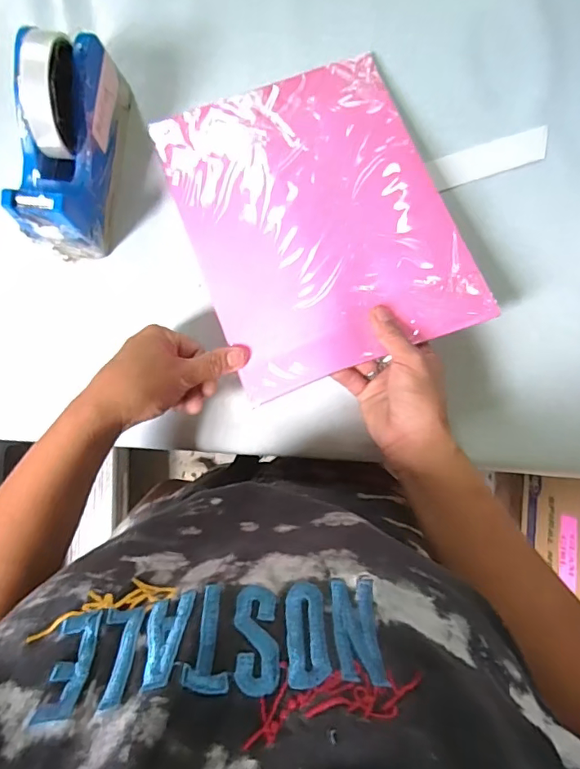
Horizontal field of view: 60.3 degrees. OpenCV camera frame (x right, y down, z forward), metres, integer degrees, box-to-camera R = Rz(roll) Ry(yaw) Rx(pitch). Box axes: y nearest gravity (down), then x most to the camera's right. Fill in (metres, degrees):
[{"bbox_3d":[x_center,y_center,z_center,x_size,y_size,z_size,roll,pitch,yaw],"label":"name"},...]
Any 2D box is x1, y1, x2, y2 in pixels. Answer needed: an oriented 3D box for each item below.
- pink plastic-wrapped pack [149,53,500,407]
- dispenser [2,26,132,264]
[{"bbox_3d":[0.022,-0.147,0.427,0.212,0.013,0.276,-21,75,-2],"label":"pink plastic-wrapped pack"},{"bbox_3d":[-0.178,-0.196,0.396,0.058,0.106,0.165,8,87,-3],"label":"dispenser"}]

